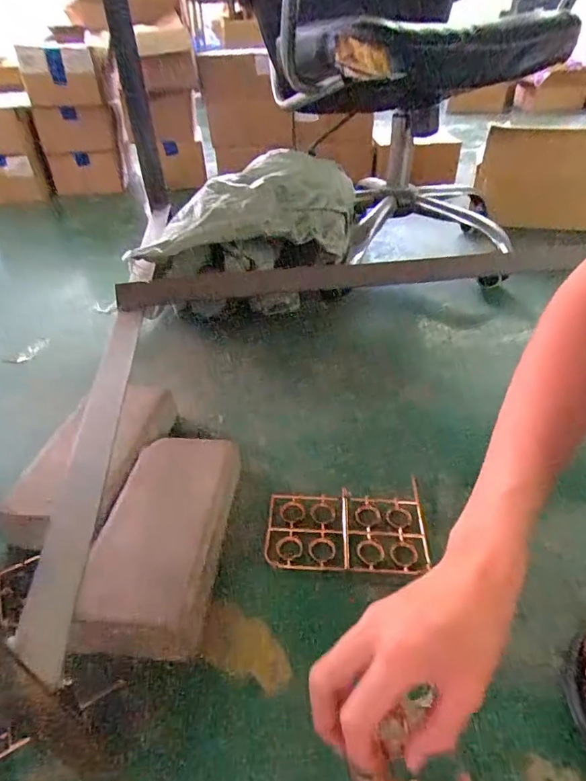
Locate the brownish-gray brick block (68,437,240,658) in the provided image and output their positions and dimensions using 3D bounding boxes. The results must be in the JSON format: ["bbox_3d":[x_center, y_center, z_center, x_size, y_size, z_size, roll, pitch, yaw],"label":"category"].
[{"bbox_3d":[-0.123,0.143,0.457,0.117,0.047,0.232,3,39,3],"label":"brownish-gray brick block"}]

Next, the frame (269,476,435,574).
[{"bbox_3d":[0.058,0.145,0.491,0.171,0.008,0.109,2,38,3],"label":"frame"}]

